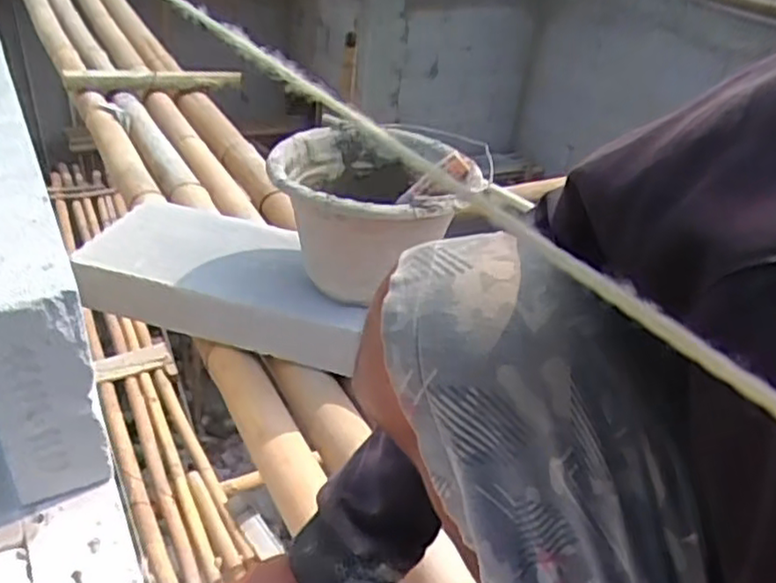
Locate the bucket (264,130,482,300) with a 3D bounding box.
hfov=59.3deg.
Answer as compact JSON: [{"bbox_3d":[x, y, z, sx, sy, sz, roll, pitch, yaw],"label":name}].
[{"bbox_3d":[-0.022,-0.099,0.861,0.236,0.158,0.241,5,34,-3],"label":"bucket"}]

